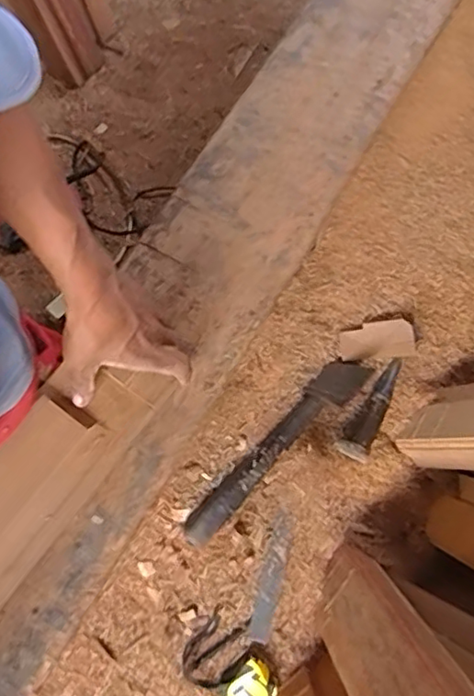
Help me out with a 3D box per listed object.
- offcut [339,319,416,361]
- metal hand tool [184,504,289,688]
[{"bbox_3d":[0.208,-0.012,0.900,0.107,0.008,0.056,-6,88,16],"label":"offcut"},{"bbox_3d":[0.023,0.359,0.841,0.083,0.042,0.261,35,74,13],"label":"metal hand tool"}]

